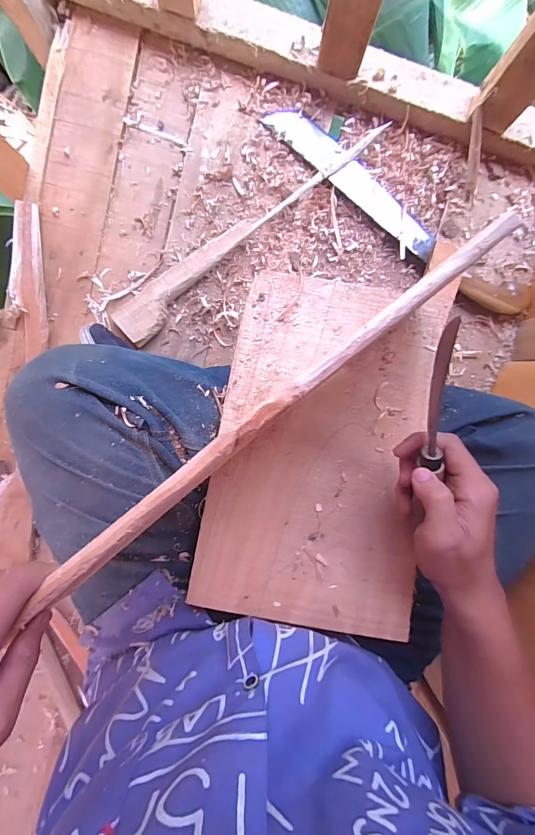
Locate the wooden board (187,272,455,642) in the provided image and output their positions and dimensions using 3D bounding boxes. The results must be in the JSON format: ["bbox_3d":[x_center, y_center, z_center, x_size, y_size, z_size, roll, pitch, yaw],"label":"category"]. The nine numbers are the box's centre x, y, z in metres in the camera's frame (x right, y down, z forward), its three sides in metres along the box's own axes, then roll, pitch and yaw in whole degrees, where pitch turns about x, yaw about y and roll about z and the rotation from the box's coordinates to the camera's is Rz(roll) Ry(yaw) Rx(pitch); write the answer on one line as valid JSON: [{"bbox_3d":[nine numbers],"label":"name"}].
[{"bbox_3d":[0.055,0.024,0.337,0.196,0.007,0.323,10,83,0],"label":"wooden board"}]

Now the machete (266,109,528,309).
[{"bbox_3d":[0.179,-0.272,0.478,0.425,0.026,0.065,33,93,-5],"label":"machete"}]

